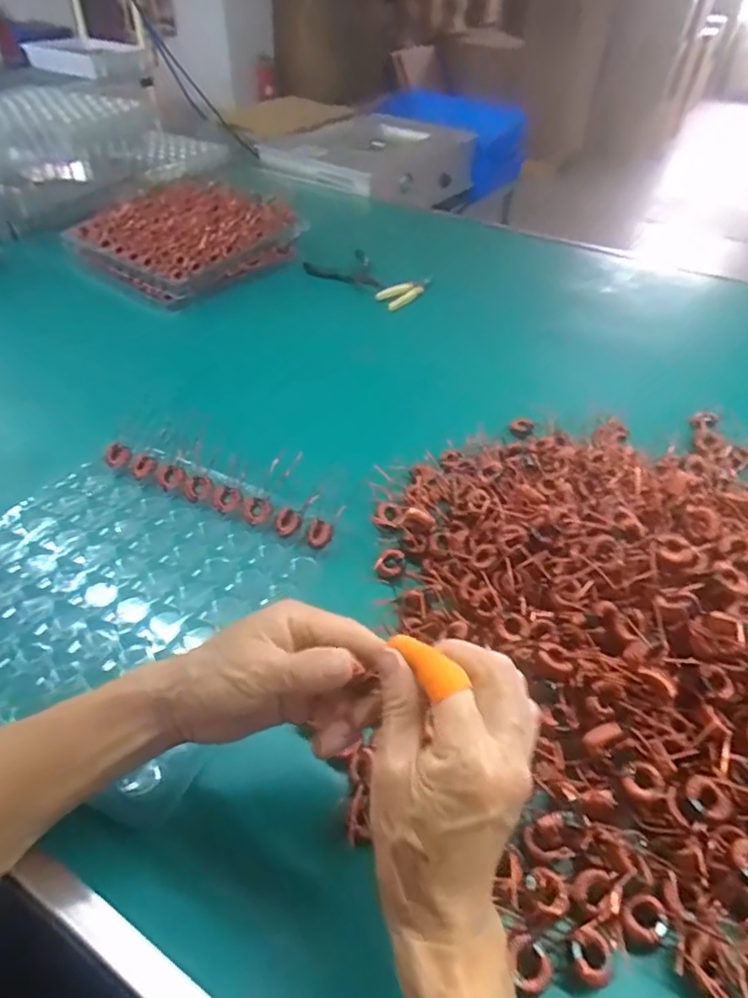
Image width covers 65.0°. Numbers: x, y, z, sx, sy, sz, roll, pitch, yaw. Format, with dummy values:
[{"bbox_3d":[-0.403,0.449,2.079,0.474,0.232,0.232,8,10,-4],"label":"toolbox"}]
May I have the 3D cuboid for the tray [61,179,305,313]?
[{"bbox_3d":[-0.291,-0.439,0.960,0.254,0.058,0.308,26,48,22],"label":"tray"}]

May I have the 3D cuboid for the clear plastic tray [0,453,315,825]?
[{"bbox_3d":[-0.216,0.080,0.480,0.281,0.021,0.247,19,46,16],"label":"clear plastic tray"}]

